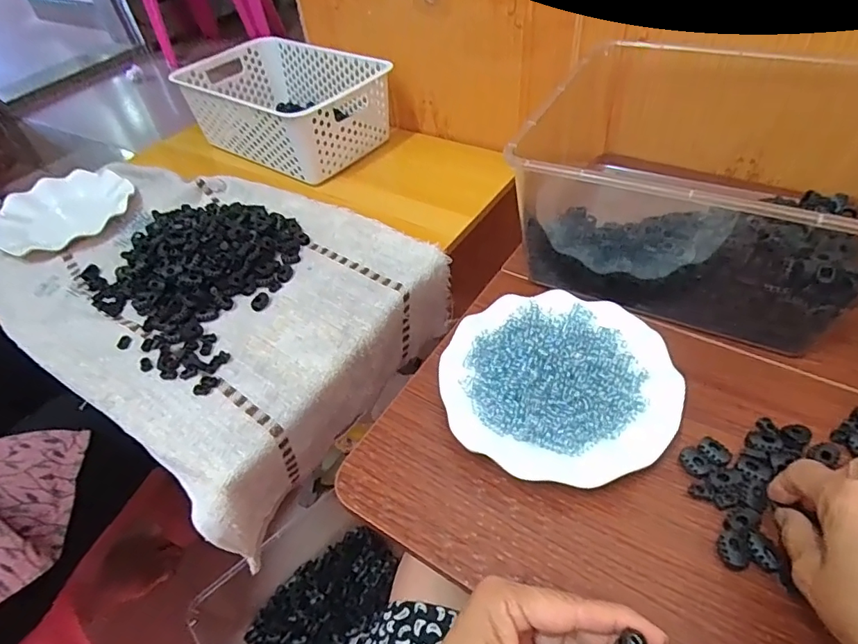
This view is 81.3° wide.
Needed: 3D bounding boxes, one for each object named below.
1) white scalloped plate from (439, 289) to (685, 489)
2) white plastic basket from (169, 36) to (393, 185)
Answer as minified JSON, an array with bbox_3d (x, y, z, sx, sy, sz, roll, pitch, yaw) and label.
[{"bbox_3d":[0.105,0.045,0.415,0.180,0.036,0.175,1,50,7],"label":"white scalloped plate"},{"bbox_3d":[-0.222,-0.346,0.793,0.293,0.101,0.211,25,56,24],"label":"white plastic basket"}]

